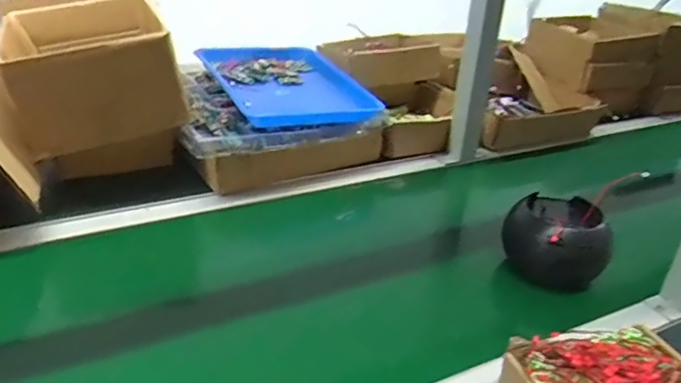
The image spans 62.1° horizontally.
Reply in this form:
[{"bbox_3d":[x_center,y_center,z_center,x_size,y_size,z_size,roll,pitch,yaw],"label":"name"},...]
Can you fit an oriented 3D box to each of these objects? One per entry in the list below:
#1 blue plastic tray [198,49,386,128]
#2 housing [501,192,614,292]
[{"bbox_3d":[-0.106,-0.203,1.039,0.255,0.036,0.363,-9,32,-21],"label":"blue plastic tray"},{"bbox_3d":[0.281,0.075,0.734,0.119,0.116,0.101,24,35,31],"label":"housing"}]

